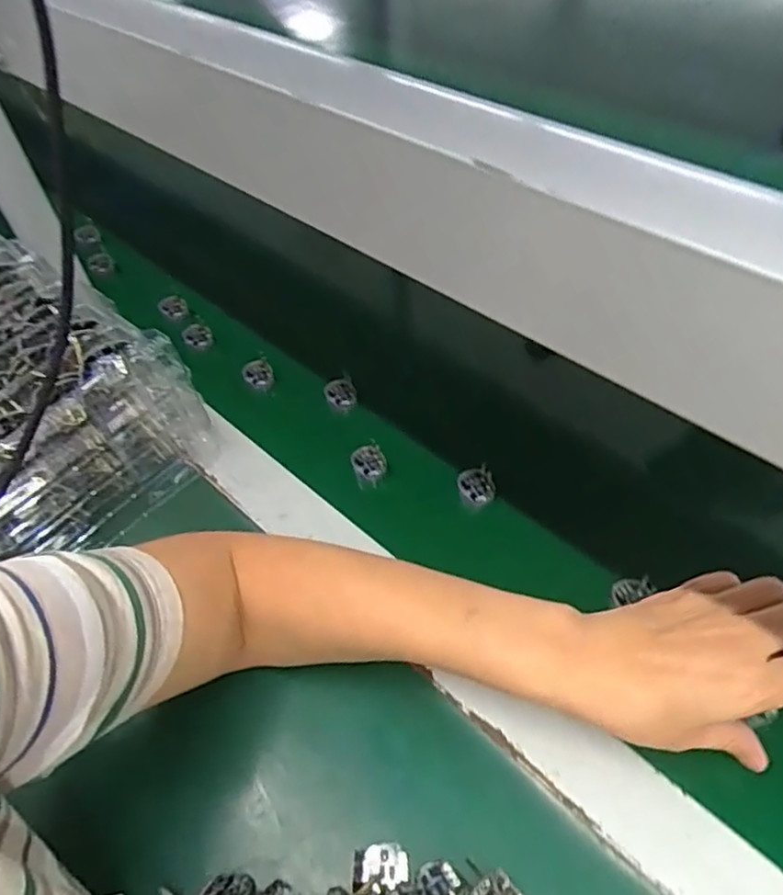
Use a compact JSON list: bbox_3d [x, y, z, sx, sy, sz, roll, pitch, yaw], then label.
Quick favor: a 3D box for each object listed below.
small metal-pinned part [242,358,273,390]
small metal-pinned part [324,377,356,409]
[{"bbox_3d":[-0.124,-0.068,0.608,0.026,0.012,0.028,-3,51,3],"label":"small metal-pinned part"},{"bbox_3d":[-0.045,-0.047,0.582,0.026,0.015,0.025,-12,51,-4],"label":"small metal-pinned part"}]

